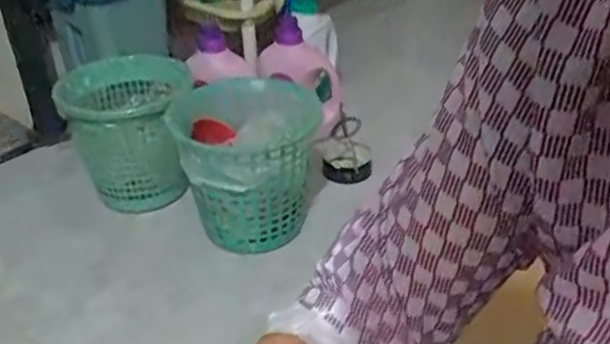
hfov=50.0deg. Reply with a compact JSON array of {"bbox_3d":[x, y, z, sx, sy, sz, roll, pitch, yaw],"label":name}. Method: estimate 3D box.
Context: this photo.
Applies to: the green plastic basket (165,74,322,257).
[{"bbox_3d":[-0.088,-0.003,1.164,0.248,0.267,0.227,-2,33,1],"label":"green plastic basket"}]

